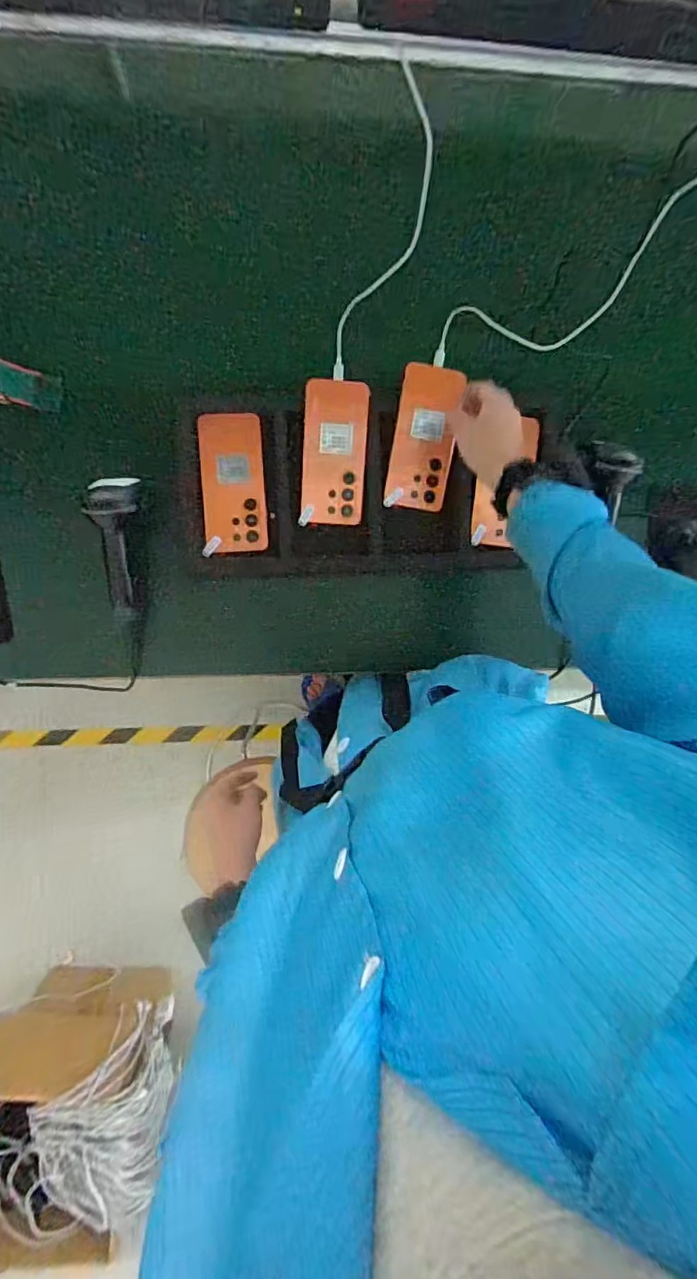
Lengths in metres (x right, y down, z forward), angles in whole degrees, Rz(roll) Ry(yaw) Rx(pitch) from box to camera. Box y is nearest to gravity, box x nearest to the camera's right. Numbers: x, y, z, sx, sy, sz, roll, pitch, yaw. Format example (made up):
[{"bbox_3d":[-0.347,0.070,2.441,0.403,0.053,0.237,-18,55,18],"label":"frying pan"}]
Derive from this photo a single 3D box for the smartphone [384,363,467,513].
[{"bbox_3d":[0.095,-0.252,0.661,0.074,0.014,0.169,7,102,-5],"label":"smartphone"}]

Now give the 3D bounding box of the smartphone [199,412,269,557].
[{"bbox_3d":[-0.143,-0.193,0.650,0.076,0.011,0.166,-3,92,-5],"label":"smartphone"}]

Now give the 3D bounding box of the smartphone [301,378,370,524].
[{"bbox_3d":[-0.017,-0.231,0.654,0.078,0.008,0.167,1,106,-5],"label":"smartphone"}]

